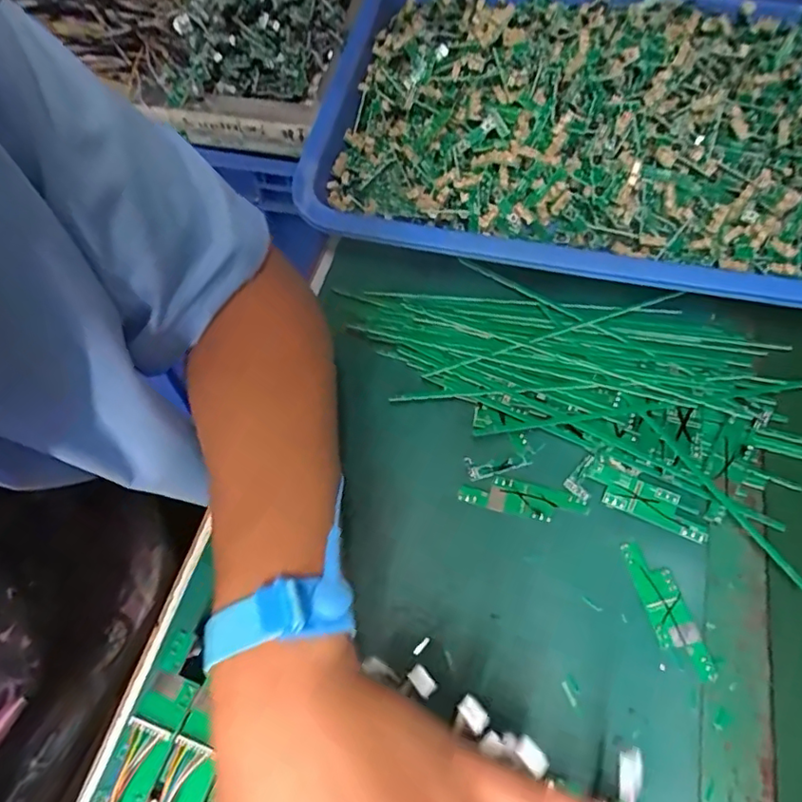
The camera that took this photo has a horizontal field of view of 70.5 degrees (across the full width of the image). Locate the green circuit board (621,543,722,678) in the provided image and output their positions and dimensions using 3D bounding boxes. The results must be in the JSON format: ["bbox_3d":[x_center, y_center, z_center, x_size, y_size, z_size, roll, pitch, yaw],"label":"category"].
[{"bbox_3d":[0.157,0.122,0.335,0.025,0.004,0.079,-13,63,-8],"label":"green circuit board"}]

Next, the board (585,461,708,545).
[{"bbox_3d":[0.158,0.064,0.365,0.077,0.006,0.024,26,65,12],"label":"board"}]

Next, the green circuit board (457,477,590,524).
[{"bbox_3d":[0.080,0.065,0.372,0.082,0.004,0.022,14,62,6],"label":"green circuit board"}]

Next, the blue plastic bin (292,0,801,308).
[{"bbox_3d":[0.162,-0.262,0.488,0.442,0.095,0.344,11,62,8],"label":"blue plastic bin"}]

